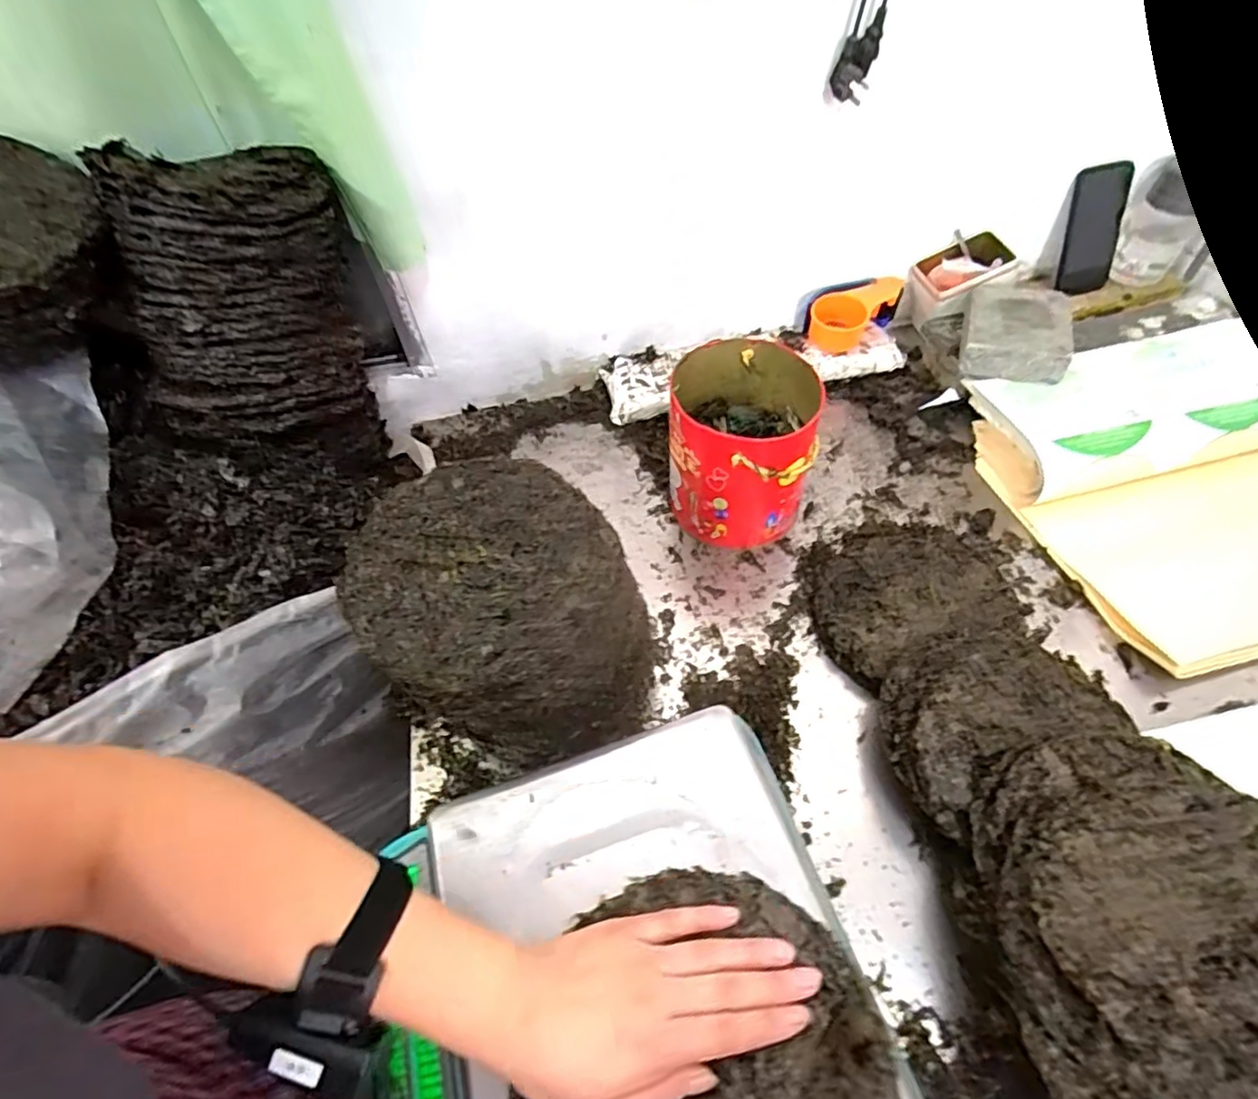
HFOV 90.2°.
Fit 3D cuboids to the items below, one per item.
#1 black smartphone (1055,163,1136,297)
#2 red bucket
[{"bbox_3d":[0.695,-0.475,0.939,0.075,0.175,0.011,-5,39,11],"label":"black smartphone"},{"bbox_3d":[0.133,-0.123,0.750,0.163,0.178,0.184,7,54,10],"label":"red bucket"}]

